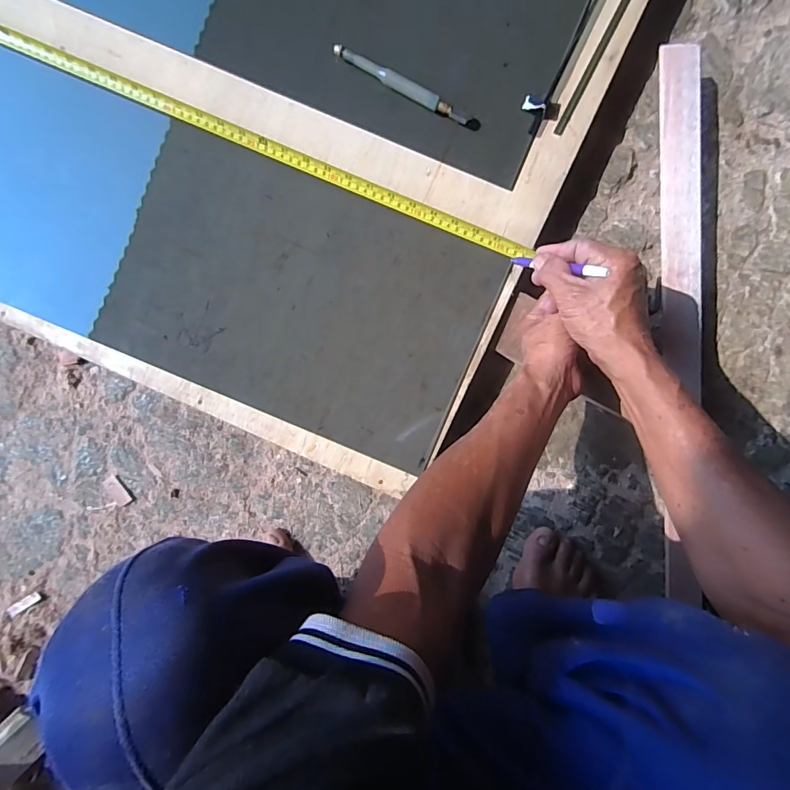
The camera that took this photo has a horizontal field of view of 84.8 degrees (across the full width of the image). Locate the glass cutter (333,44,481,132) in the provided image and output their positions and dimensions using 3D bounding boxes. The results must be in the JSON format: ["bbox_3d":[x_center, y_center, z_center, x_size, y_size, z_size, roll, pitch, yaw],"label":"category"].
[{"bbox_3d":[0.013,-0.331,0.468,0.172,0.018,0.016,26,95,-2],"label":"glass cutter"}]

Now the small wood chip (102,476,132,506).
[{"bbox_3d":[-0.358,0.125,0.560,0.020,0.004,0.040,-33,94,3],"label":"small wood chip"}]

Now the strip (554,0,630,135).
[{"bbox_3d":[0.239,-0.408,0.464,0.011,0.004,0.270,27,95,-2],"label":"strip"}]

